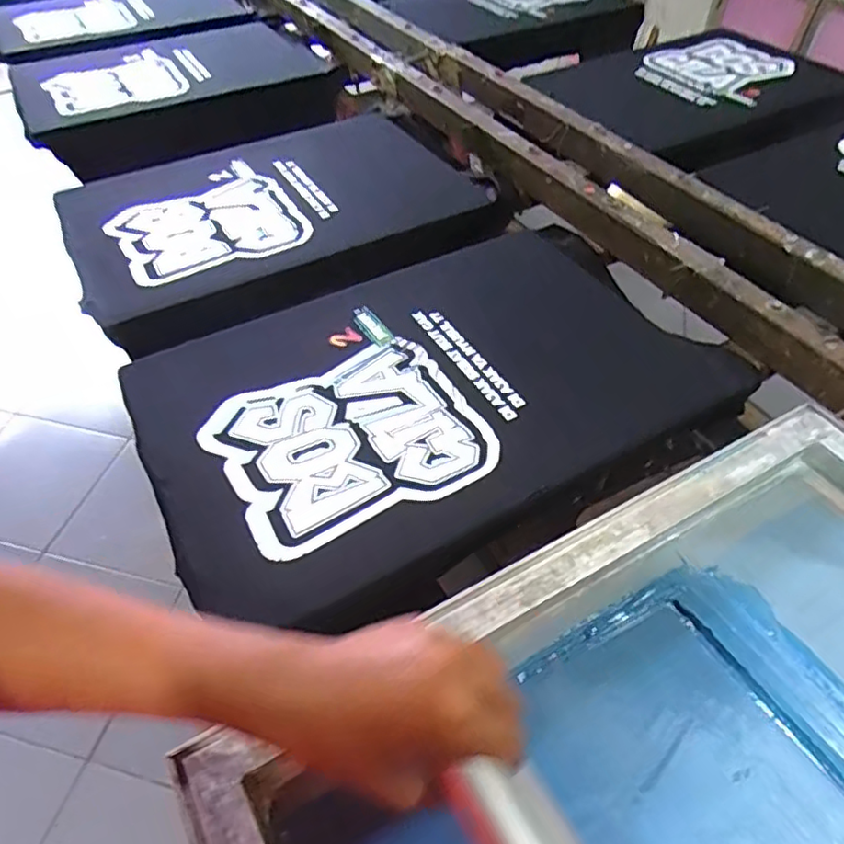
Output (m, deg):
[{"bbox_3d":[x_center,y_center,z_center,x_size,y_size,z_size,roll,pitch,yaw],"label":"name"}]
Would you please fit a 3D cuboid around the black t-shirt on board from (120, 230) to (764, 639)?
[{"bbox_3d":[0.018,-0.040,0.741,0.644,0.053,0.405,-23,51,-20],"label":"black t-shirt on board"}]

